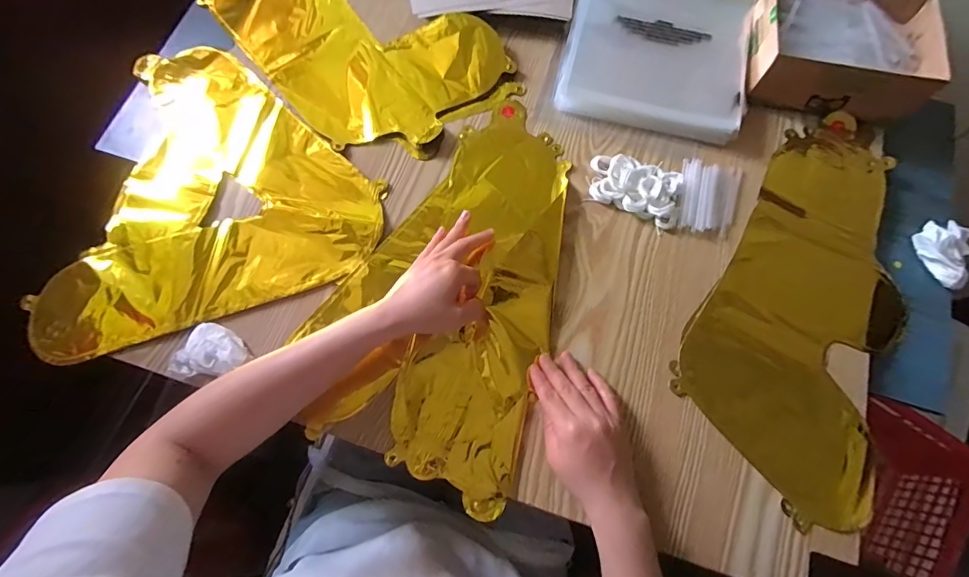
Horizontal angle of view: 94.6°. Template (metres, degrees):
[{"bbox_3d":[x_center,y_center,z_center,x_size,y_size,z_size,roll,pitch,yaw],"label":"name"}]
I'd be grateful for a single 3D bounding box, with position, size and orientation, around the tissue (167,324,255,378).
[{"bbox_3d":[-0.271,0.067,0.438,0.060,0.020,0.059,29,75,9],"label":"tissue"}]

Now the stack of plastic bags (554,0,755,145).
[{"bbox_3d":[0.210,-0.301,0.552,0.207,0.024,0.231,14,73,5],"label":"stack of plastic bags"}]

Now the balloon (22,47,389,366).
[{"bbox_3d":[-0.339,-0.080,0.489,0.362,0.011,0.348,40,77,11],"label":"balloon"}]

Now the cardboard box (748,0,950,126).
[{"bbox_3d":[0.409,-0.281,0.521,0.192,0.063,0.153,12,73,4],"label":"cardboard box"}]

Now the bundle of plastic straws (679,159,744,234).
[{"bbox_3d":[0.250,-0.103,0.499,0.064,0.013,0.089,16,74,5],"label":"bundle of plastic straws"}]

